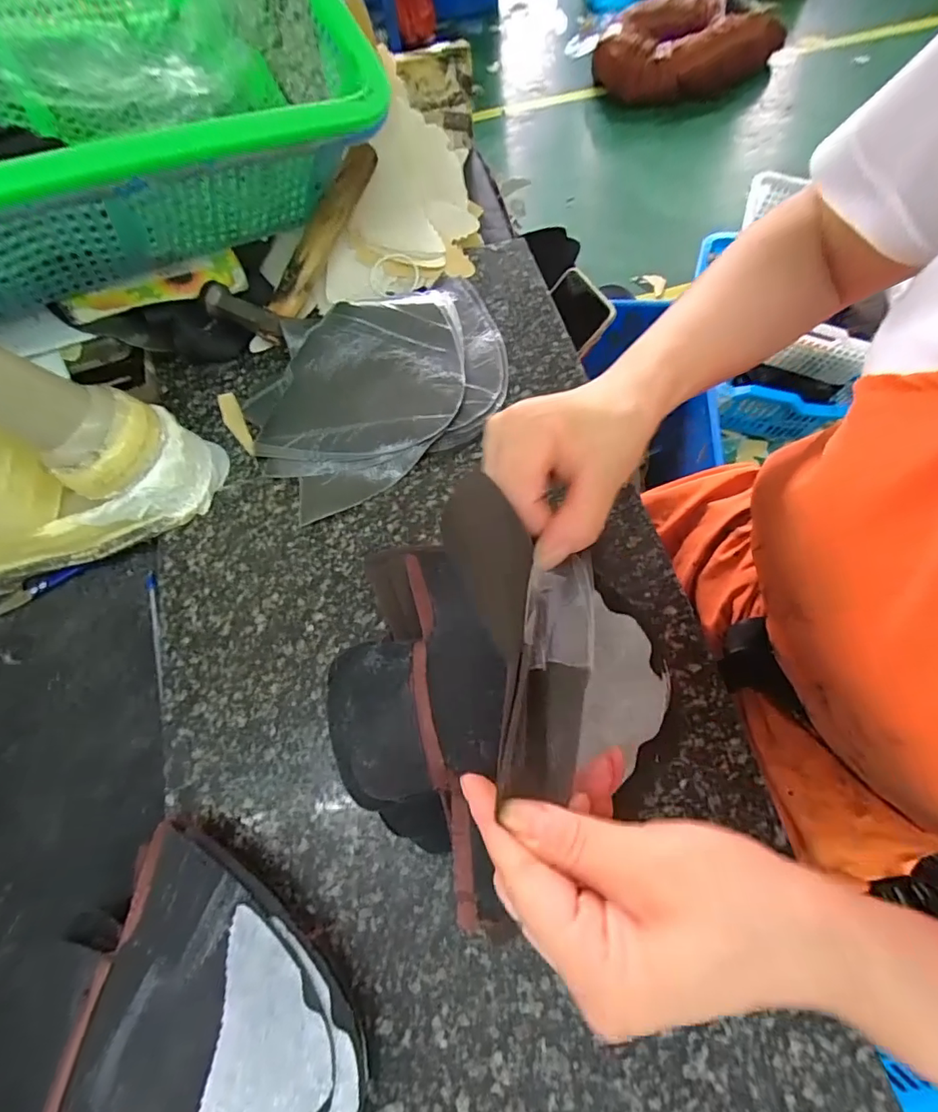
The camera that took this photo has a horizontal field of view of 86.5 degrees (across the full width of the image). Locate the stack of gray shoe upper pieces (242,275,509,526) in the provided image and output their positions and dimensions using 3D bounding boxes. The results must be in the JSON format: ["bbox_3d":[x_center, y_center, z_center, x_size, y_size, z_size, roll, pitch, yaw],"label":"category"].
[{"bbox_3d":[-0.067,-0.135,0.386,0.206,0.030,0.158,-25,69,-7],"label":"stack of gray shoe upper pieces"}]

